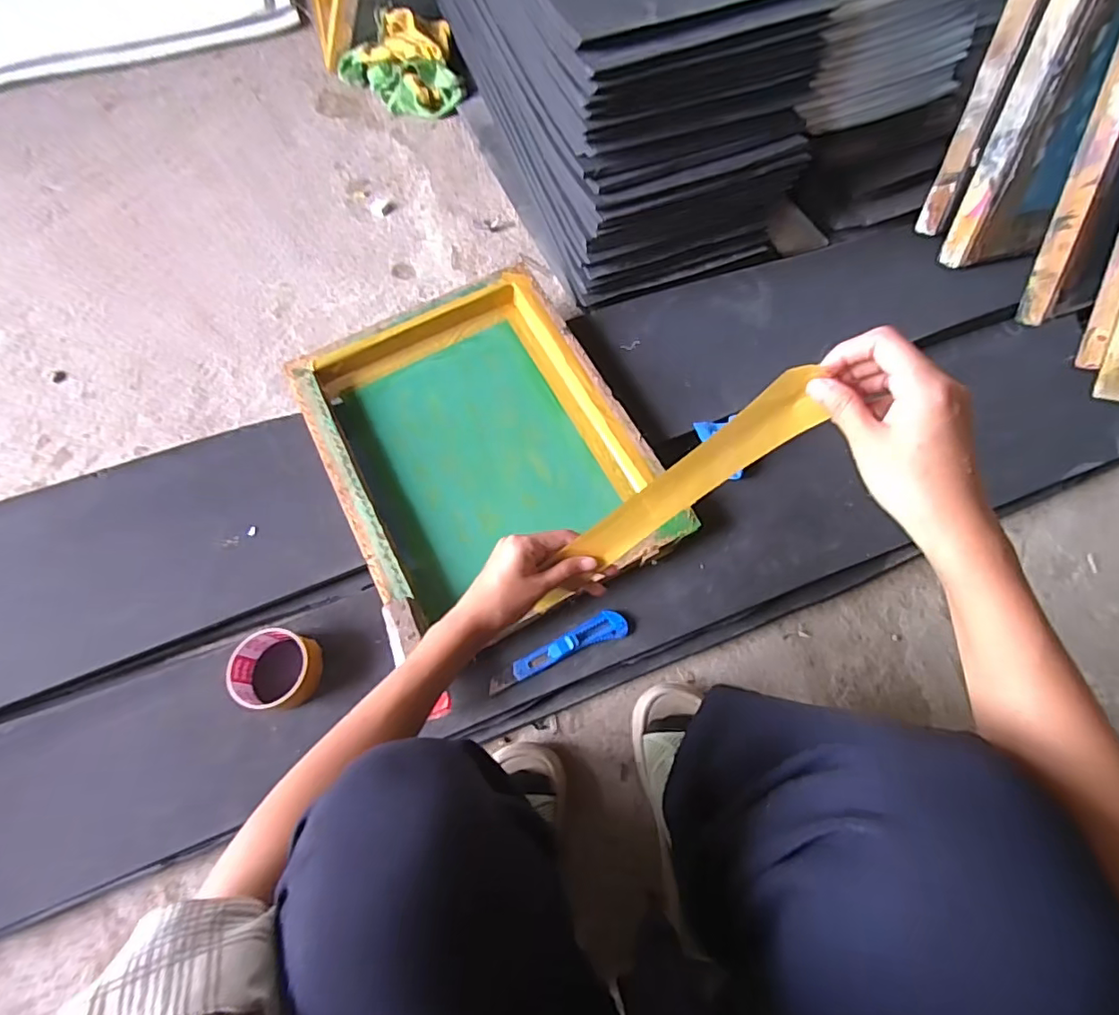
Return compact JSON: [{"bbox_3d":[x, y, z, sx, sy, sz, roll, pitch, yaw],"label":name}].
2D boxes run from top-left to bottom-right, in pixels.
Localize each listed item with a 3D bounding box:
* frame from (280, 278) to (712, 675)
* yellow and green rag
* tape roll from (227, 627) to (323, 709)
[{"bbox_3d":[-0.107,-0.091,0.701,0.371,0.044,0.430,-25,68,-9],"label":"frame"},{"bbox_3d":[-0.316,-0.868,1.085,0.223,0.085,0.209,-17,67,-6],"label":"yellow and green rag"},{"bbox_3d":[-0.309,0.176,0.601,0.087,0.047,0.085,3,66,3],"label":"tape roll"}]

